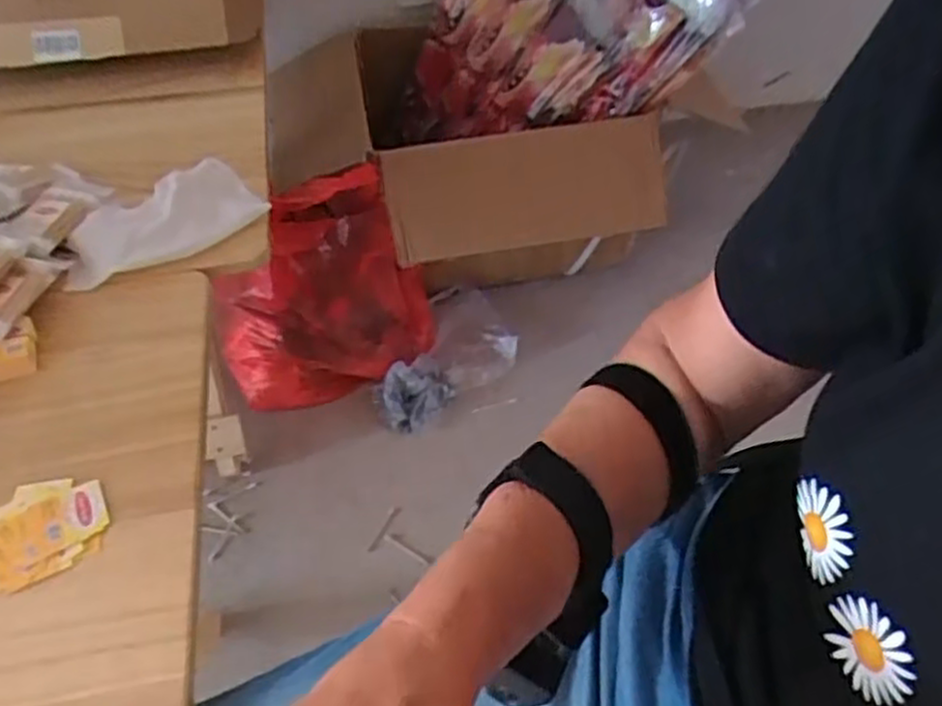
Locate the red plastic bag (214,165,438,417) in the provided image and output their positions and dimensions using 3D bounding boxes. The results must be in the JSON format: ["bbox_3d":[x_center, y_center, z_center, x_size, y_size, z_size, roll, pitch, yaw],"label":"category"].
[{"bbox_3d":[-0.228,-0.088,1.149,0.331,0.320,0.156,-11,51,-7],"label":"red plastic bag"}]

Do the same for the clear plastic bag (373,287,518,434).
[{"bbox_3d":[-0.032,0.018,1.229,0.160,0.063,0.275,25,55,21],"label":"clear plastic bag"}]

